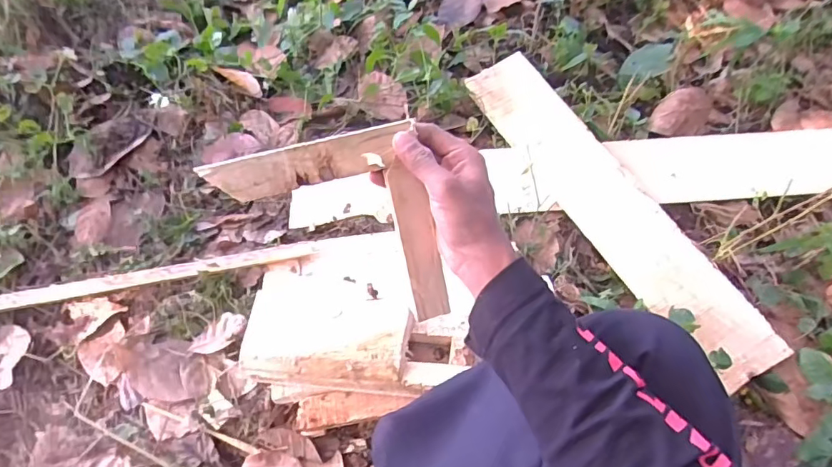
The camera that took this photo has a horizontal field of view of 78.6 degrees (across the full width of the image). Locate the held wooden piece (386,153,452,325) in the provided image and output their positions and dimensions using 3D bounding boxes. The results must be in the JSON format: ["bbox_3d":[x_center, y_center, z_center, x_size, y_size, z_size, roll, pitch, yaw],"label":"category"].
[{"bbox_3d":[0.002,0.009,0.434,0.029,0.142,0.007,-18,21,-10],"label":"held wooden piece"}]

